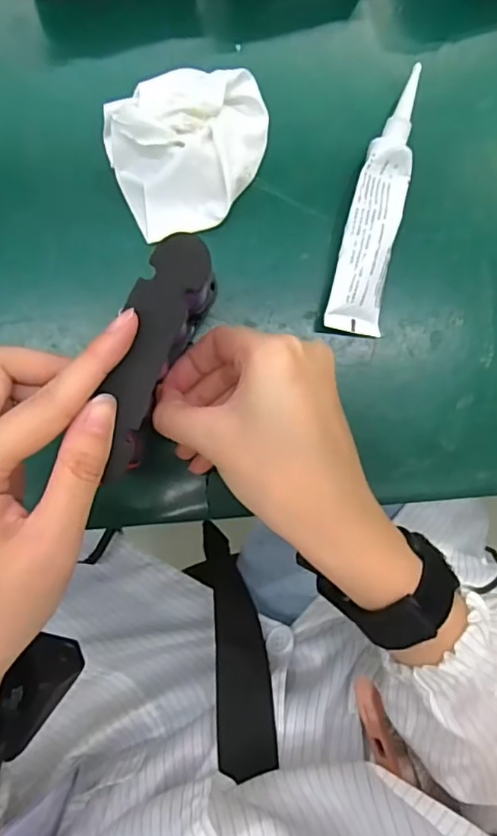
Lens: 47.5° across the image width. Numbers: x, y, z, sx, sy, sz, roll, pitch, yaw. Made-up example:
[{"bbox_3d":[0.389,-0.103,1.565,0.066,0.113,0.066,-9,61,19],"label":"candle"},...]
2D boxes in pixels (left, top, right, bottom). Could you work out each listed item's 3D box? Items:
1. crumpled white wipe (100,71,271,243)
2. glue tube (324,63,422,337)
[{"bbox_3d":[-0.030,-0.149,0.317,0.090,0.034,0.073,-18,96,-3],"label":"crumpled white wipe"},{"bbox_3d":[0.076,-0.123,0.331,0.034,0.023,0.148,13,93,-6],"label":"glue tube"}]

